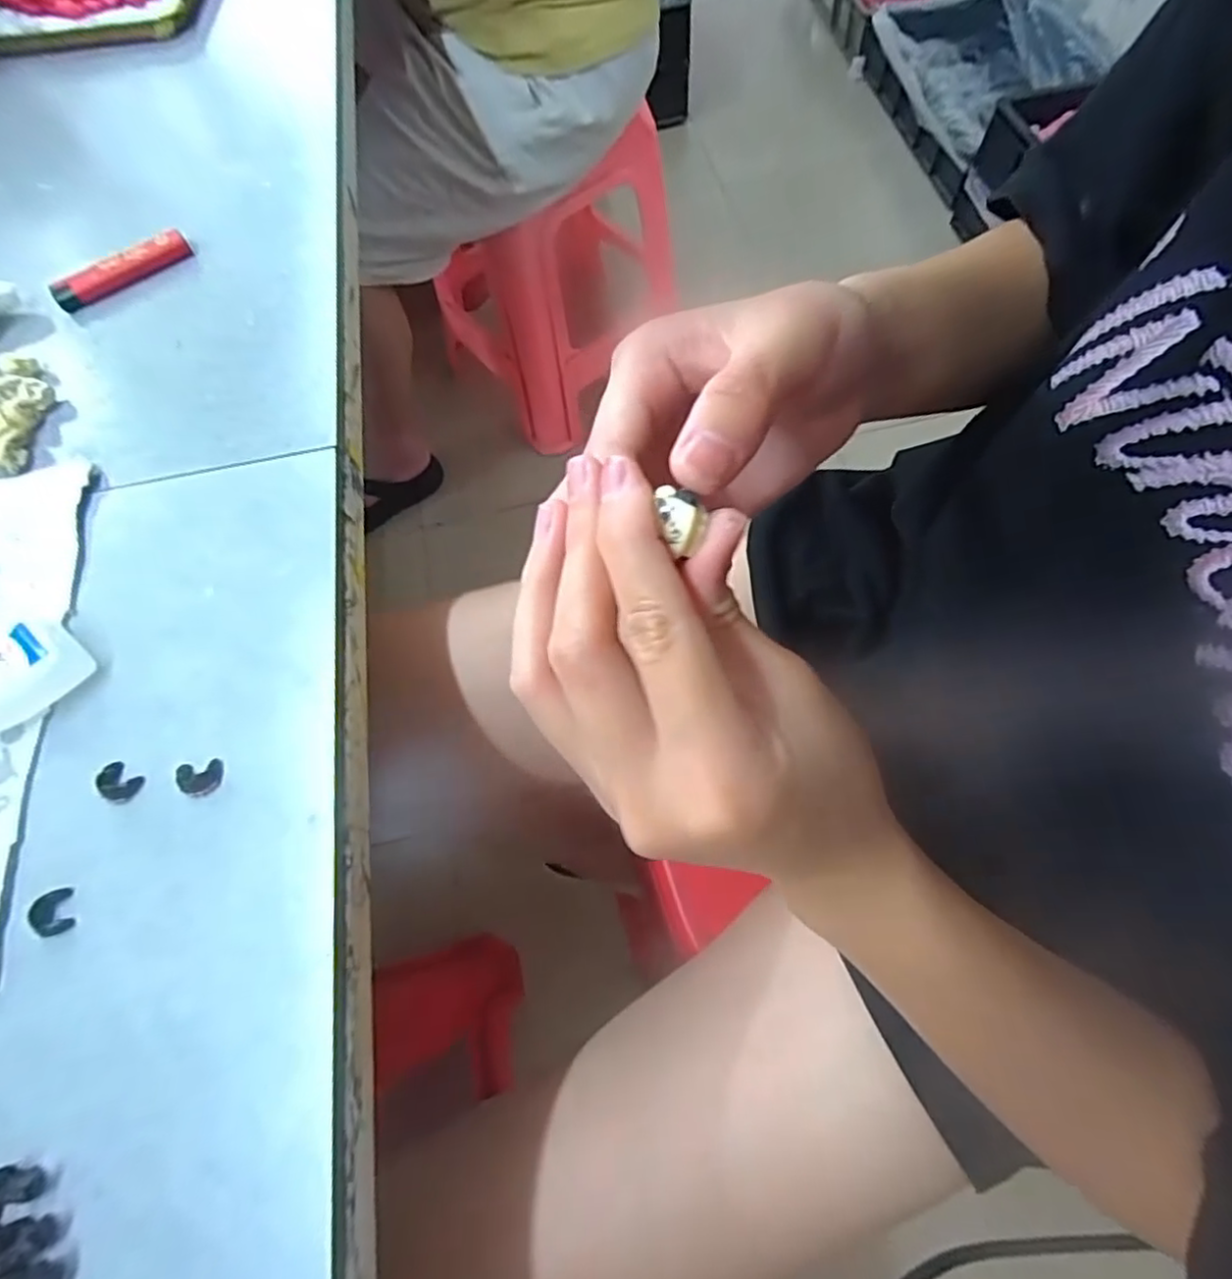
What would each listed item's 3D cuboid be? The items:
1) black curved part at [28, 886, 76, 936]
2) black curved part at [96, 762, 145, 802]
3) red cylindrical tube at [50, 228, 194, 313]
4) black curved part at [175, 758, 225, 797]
[{"bbox_3d":[-0.206,0.100,0.236,0.011,0.007,0.015,-27,67,-7],"label":"black curved part"},{"bbox_3d":[-0.198,0.057,0.257,0.017,0.005,0.013,26,71,15],"label":"black curved part"},{"bbox_3d":[-0.290,-0.218,0.380,0.079,0.014,0.016,-35,68,-11],"label":"red cylindrical tube"},{"bbox_3d":[-0.165,0.055,0.256,0.018,0.004,0.014,-14,66,-2],"label":"black curved part"}]

